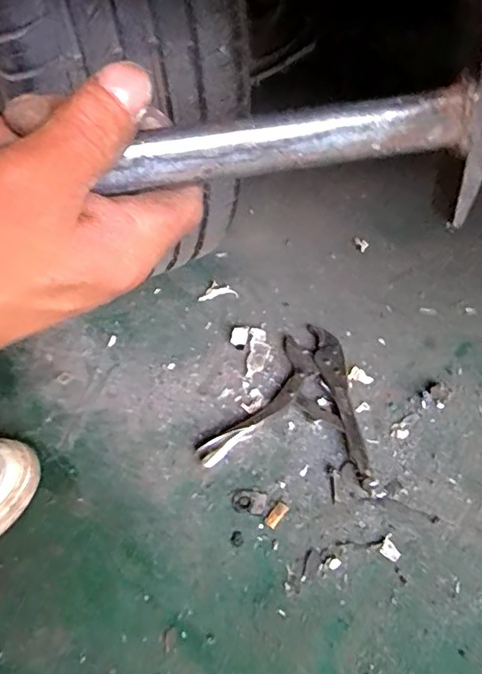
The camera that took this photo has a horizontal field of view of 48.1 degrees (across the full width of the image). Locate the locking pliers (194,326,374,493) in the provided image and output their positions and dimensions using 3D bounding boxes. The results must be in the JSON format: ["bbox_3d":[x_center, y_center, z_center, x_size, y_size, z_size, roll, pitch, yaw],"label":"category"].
[{"bbox_3d":[0.057,0.062,0.595,0.167,0.019,0.195,6,49,8],"label":"locking pliers"}]

